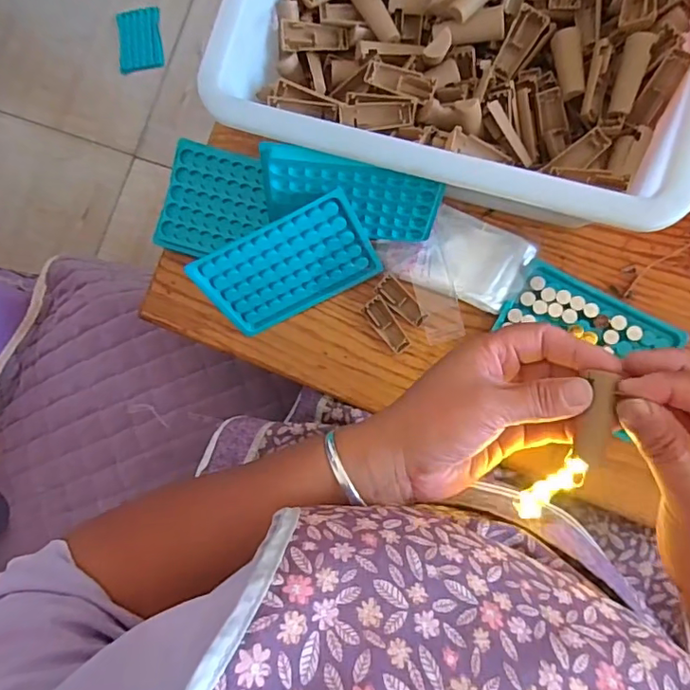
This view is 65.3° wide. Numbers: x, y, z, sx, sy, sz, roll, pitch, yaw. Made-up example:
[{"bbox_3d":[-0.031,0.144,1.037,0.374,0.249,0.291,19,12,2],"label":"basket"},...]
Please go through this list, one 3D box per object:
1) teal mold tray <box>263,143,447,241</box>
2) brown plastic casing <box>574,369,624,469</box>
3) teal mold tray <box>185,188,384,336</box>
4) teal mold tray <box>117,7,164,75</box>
[{"bbox_3d":[0.005,-0.107,0.400,0.133,0.076,0.009,8,66,-9],"label":"teal mold tray"},{"bbox_3d":[0.134,0.041,0.285,0.016,0.007,0.048,11,96,9],"label":"brown plastic casing"},{"bbox_3d":[-0.043,-0.061,0.432,0.132,0.091,0.007,-25,49,10],"label":"teal mold tray"},{"bbox_3d":[-0.422,-0.623,1.100,0.091,0.013,0.121,-5,85,8],"label":"teal mold tray"}]

